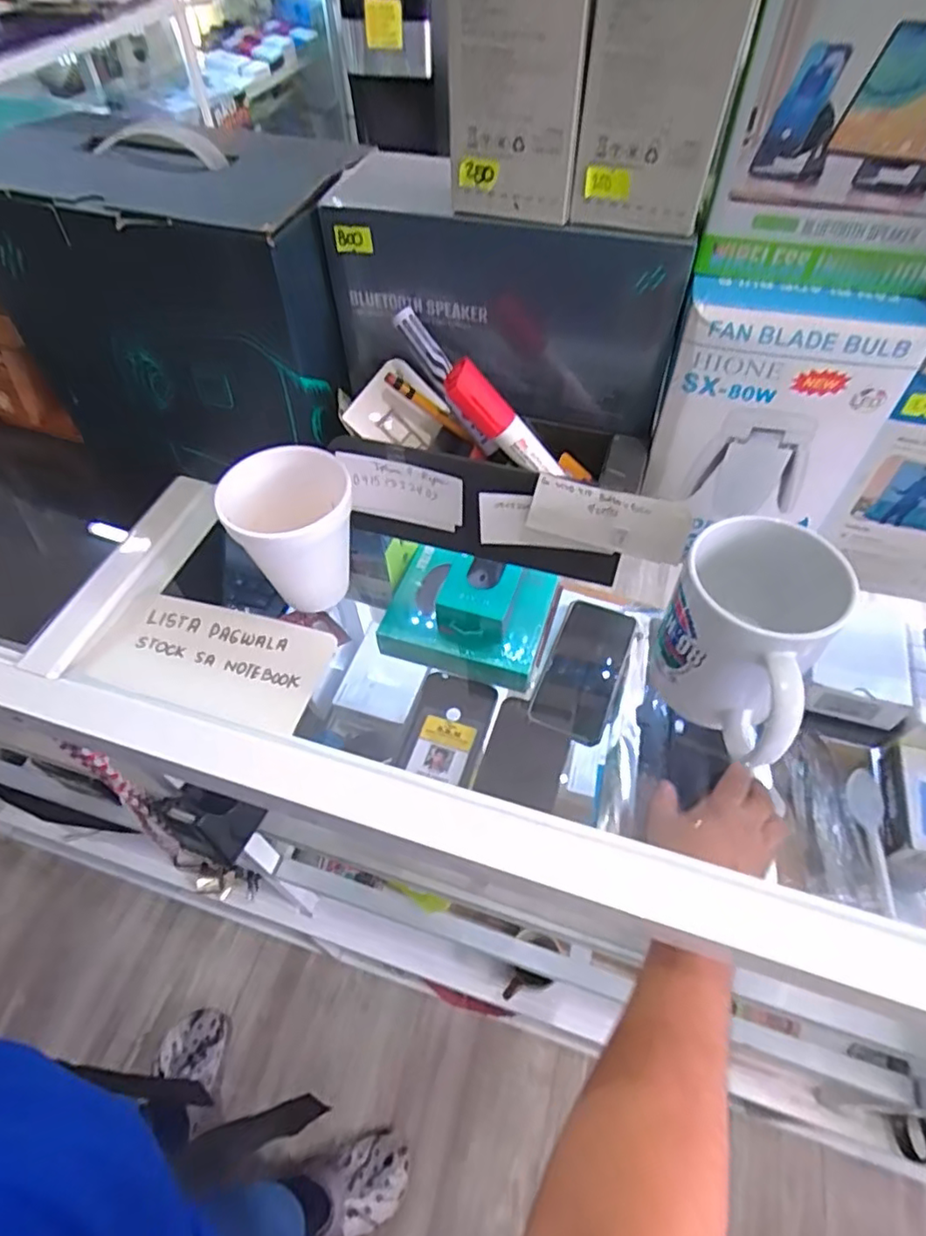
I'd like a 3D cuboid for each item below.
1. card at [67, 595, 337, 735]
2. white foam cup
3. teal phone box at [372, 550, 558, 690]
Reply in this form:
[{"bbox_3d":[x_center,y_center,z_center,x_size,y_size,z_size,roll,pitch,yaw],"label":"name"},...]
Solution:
[{"bbox_3d":[-0.170,0.025,0.414,0.160,0.010,0.076,10,56,12],"label":"card"},{"bbox_3d":[-0.104,-0.052,0.399,0.076,0.082,0.081,-16,55,-9],"label":"white foam cup"},{"bbox_3d":[-0.001,-0.014,0.684,0.186,0.075,0.135,13,55,11],"label":"teal phone box"}]

